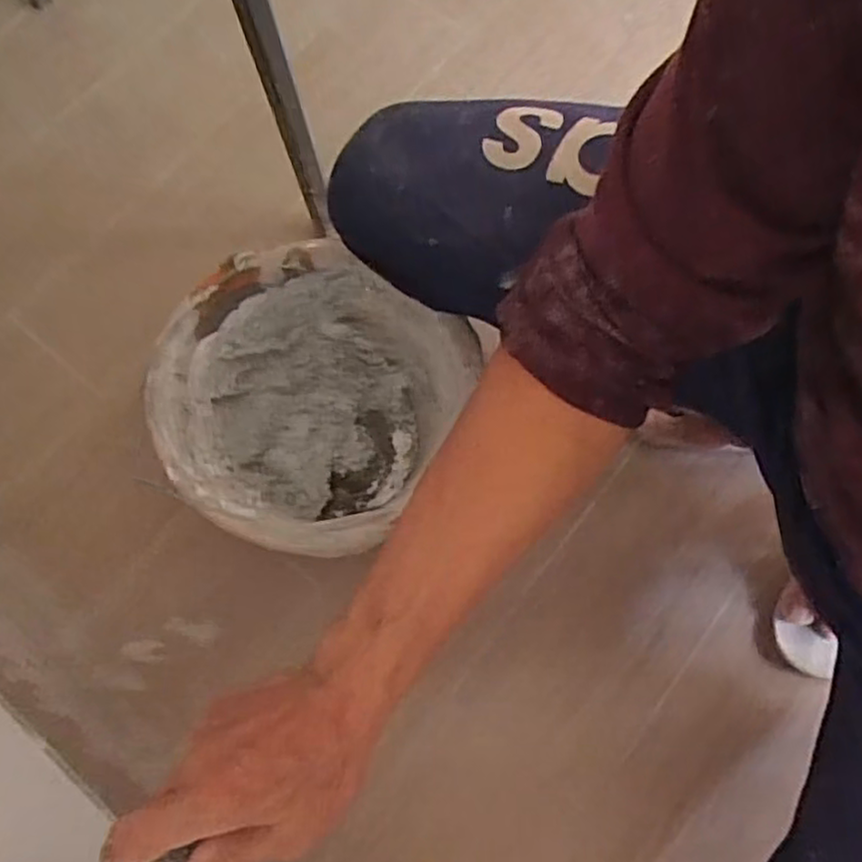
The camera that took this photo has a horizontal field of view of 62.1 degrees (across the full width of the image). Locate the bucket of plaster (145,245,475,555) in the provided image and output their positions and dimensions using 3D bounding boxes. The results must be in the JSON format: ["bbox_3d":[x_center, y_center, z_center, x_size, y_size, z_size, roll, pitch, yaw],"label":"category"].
[{"bbox_3d":[-0.101,-0.013,0.616,0.212,0.171,0.223,0,72,0],"label":"bucket of plaster"}]

